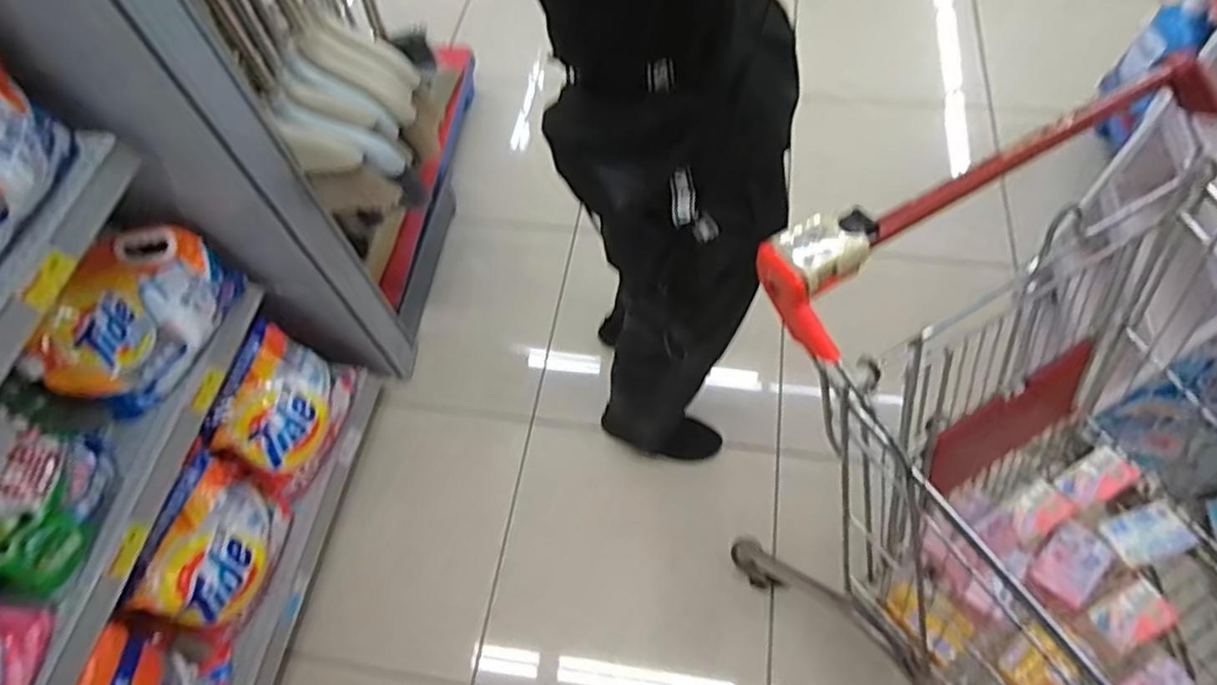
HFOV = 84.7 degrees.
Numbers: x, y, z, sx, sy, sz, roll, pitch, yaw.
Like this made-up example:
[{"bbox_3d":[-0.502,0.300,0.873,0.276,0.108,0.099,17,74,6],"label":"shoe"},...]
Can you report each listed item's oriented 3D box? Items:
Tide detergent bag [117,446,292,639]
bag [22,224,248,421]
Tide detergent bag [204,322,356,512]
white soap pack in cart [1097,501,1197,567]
[{"bbox_3d":[-0.742,0.390,1.282,0.114,0.253,0.279,11,63,10],"label":"Tide detergent bag"},{"bbox_3d":[-0.819,-0.051,1.164,0.163,0.194,0.317,2,61,5],"label":"bag"},{"bbox_3d":[-0.684,0.147,1.412,0.125,0.260,0.327,12,63,10],"label":"Tide detergent bag"},{"bbox_3d":[0.747,0.267,0.927,0.098,0.028,0.068,-19,62,-6],"label":"white soap pack in cart"}]

